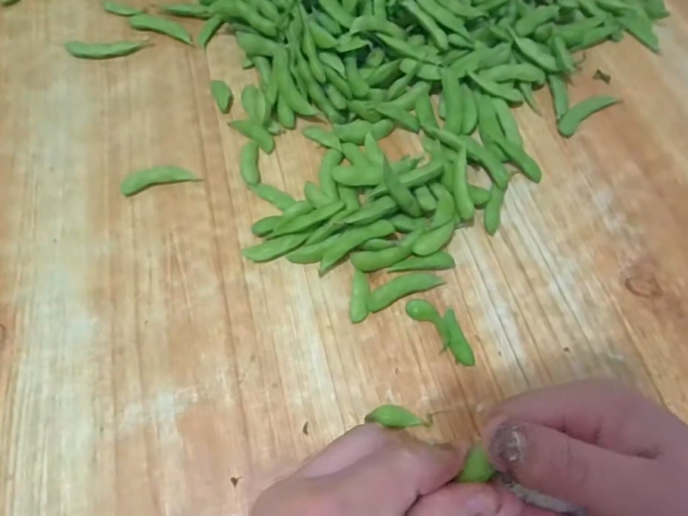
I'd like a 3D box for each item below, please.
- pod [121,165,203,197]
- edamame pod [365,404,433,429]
[{"bbox_3d":[-0.130,-0.057,0.347,0.053,0.009,0.016,-13,63,-4],"label":"pod"},{"bbox_3d":[0.030,0.085,0.268,0.035,0.005,0.010,4,63,4],"label":"edamame pod"}]

